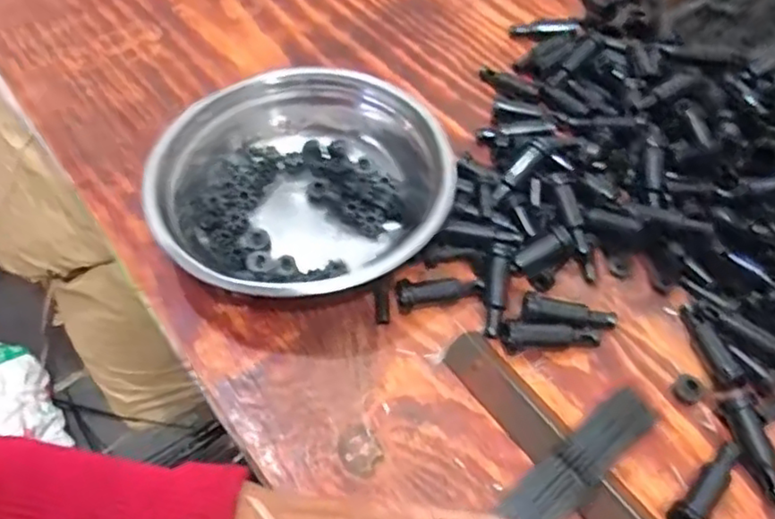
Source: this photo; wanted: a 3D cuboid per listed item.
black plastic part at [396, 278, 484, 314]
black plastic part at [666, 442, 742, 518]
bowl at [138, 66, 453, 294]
[{"bbox_3d":[0.038,0.024,0.483,0.064,0.019,0.019,-12,55,-8],"label":"black plastic part"},{"bbox_3d":[0.196,0.141,0.400,0.066,0.019,0.021,-38,62,-24],"label":"black plastic part"},{"bbox_3d":[-0.067,-0.052,0.511,0.211,0.064,0.218,0,54,0],"label":"bowl"}]

